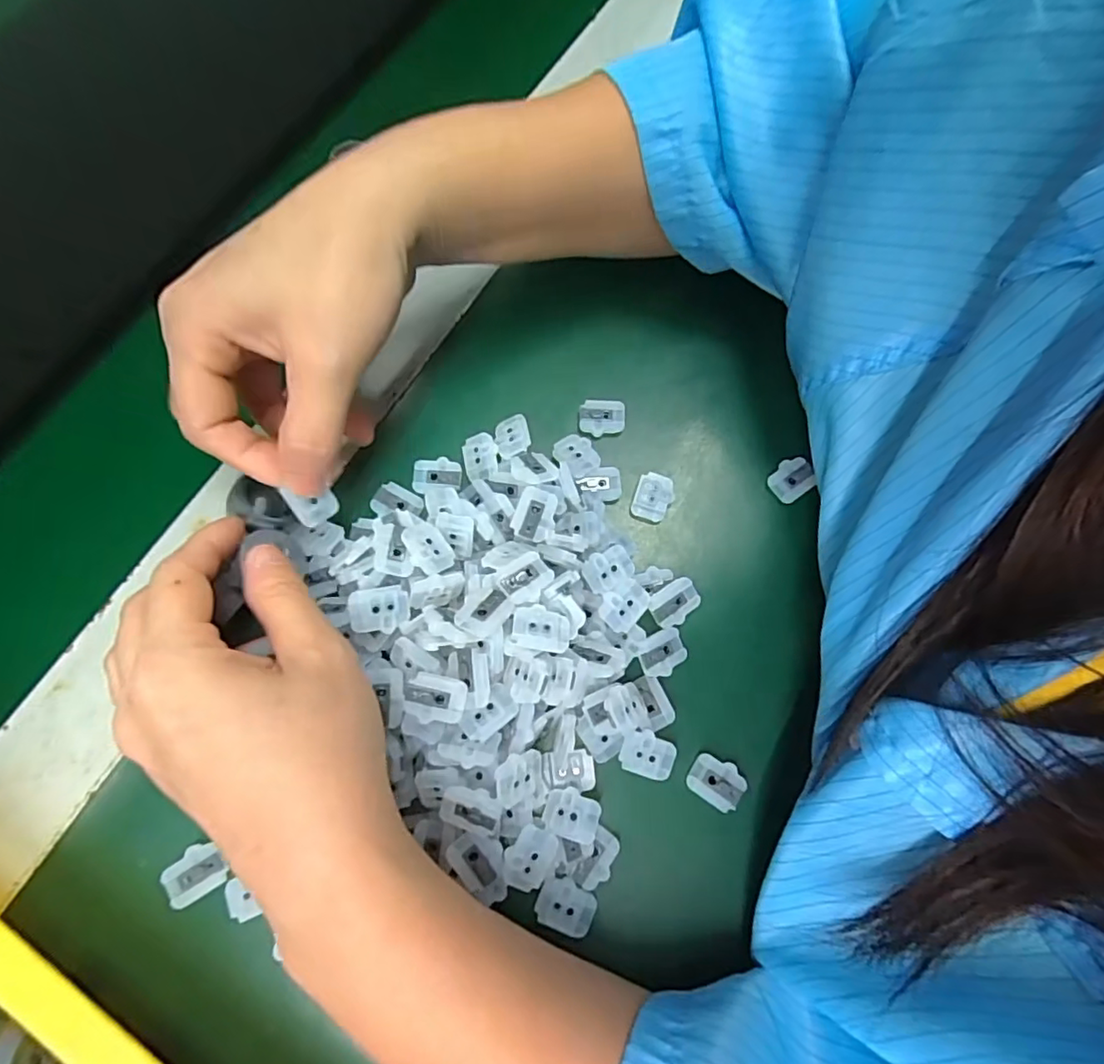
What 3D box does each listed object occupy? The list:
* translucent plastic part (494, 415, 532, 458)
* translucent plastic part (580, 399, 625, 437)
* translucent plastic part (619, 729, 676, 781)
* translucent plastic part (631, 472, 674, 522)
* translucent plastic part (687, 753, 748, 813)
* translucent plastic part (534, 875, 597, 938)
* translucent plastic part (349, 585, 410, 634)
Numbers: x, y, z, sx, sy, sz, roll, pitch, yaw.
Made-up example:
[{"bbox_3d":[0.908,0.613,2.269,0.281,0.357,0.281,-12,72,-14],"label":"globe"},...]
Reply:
[{"bbox_3d":[-0.018,-0.044,0.265,0.016,0.007,0.021,-15,75,-4],"label":"translucent plastic part"},{"bbox_3d":[0.024,-0.055,0.274,0.021,0.005,0.017,1,75,0],"label":"translucent plastic part"},{"bbox_3d":[0.039,0.089,0.232,0.022,0.004,0.017,16,75,4],"label":"translucent plastic part"},{"bbox_3d":[0.046,-0.016,0.263,0.016,0.006,0.020,15,75,4],"label":"translucent plastic part"},{"bbox_3d":[0.066,0.100,0.230,0.022,0.004,0.017,34,77,9],"label":"translucent plastic part"},{"bbox_3d":[0.006,0.141,0.218,0.022,0.004,0.017,22,76,5],"label":"translucent plastic part"},{"bbox_3d":[-0.065,0.028,0.215,0.020,0.005,0.017,-2,75,-1],"label":"translucent plastic part"}]

